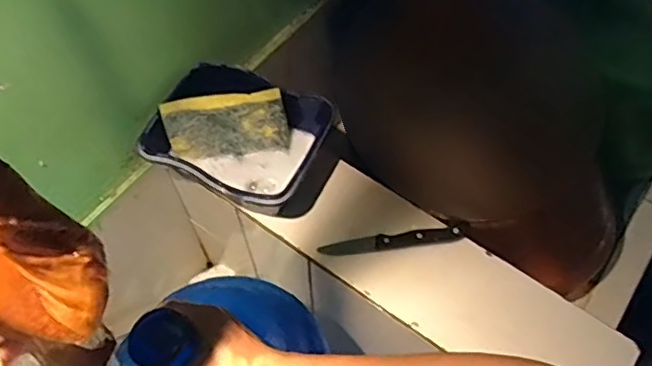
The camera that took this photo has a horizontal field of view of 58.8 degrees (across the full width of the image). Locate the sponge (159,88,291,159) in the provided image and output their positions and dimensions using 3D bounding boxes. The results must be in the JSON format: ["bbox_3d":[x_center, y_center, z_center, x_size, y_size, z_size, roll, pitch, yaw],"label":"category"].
[{"bbox_3d":[-0.121,-0.069,0.717,0.144,0.080,0.032,-8,40,-5],"label":"sponge"}]

